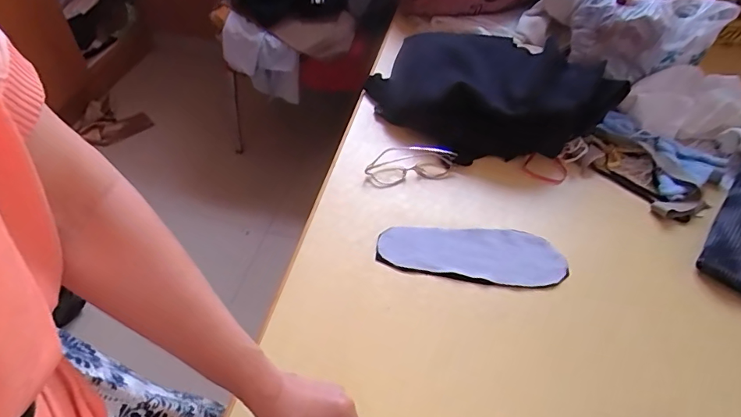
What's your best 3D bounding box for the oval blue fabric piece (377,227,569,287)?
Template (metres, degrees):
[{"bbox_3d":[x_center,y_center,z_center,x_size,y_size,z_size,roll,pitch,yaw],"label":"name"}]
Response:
[{"bbox_3d":[0.123,0.056,0.567,0.221,0.010,0.072,2,50,-3],"label":"oval blue fabric piece"}]

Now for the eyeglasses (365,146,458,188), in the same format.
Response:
[{"bbox_3d":[0.054,-0.063,0.636,0.122,0.033,0.043,-9,51,-11],"label":"eyeglasses"}]

